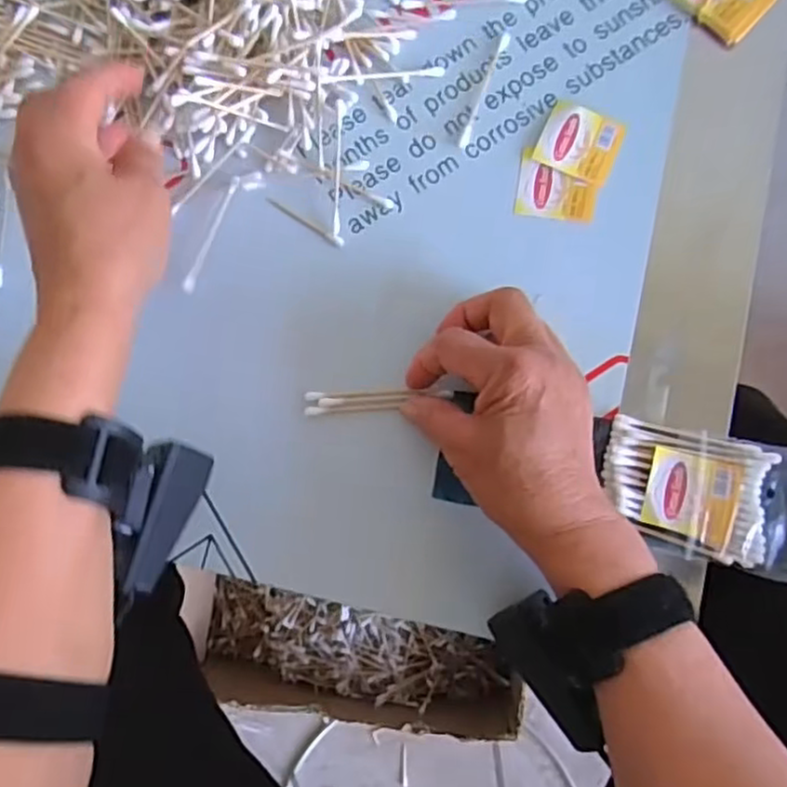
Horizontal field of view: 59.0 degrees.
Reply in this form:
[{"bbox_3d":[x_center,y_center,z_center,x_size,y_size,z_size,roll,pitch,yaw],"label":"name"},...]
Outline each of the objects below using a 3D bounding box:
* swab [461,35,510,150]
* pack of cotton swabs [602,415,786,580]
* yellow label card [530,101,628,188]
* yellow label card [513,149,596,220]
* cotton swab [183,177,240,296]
[{"bbox_3d":[0.053,-0.177,0.404,0.006,0.004,0.073,22,84,7],"label":"swab"},{"bbox_3d":[0.172,0.053,0.343,0.129,0.012,0.063,11,79,15],"label":"pack of cotton swabs"},{"bbox_3d":[0.105,-0.142,0.394,0.043,0.004,0.038,23,84,7],"label":"yellow label card"},{"bbox_3d":[0.092,-0.116,0.392,0.043,0.004,0.036,9,82,5],"label":"yellow label card"},{"bbox_3d":[-0.103,-0.091,0.394,0.006,0.004,0.072,19,83,7],"label":"cotton swab"}]

